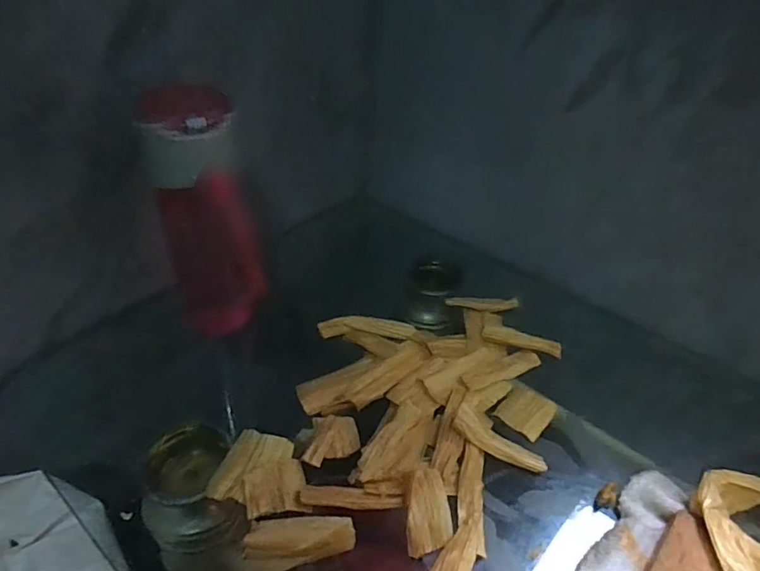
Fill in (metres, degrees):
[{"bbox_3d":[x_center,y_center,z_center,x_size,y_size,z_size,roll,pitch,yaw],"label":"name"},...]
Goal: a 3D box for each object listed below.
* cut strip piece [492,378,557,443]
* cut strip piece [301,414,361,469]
[{"bbox_3d":[0.129,0.109,0.440,0.042,0.004,0.051,30,45,26],"label":"cut strip piece"},{"bbox_3d":[-0.039,0.122,0.399,0.045,0.008,0.042,-5,41,-13],"label":"cut strip piece"}]

